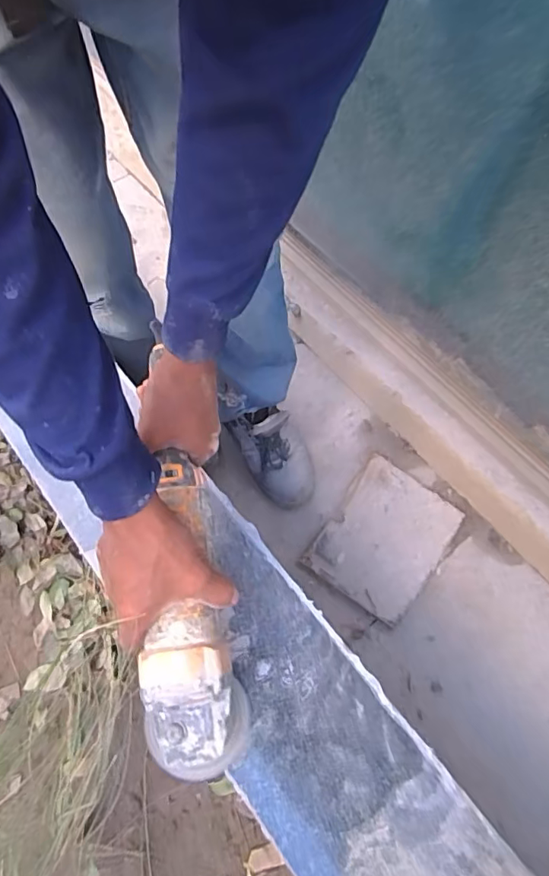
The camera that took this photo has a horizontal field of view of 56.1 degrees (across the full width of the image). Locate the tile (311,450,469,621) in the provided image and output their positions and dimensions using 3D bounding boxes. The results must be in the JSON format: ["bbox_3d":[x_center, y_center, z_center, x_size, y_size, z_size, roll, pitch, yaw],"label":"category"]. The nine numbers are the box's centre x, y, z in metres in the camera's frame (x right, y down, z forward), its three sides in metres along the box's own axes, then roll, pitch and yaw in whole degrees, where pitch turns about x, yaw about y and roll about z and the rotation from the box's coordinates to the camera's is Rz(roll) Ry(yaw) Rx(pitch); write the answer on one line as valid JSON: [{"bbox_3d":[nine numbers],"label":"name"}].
[{"bbox_3d":[0.196,0.177,0.915,0.185,0.036,0.241,32,67,14],"label":"tile"}]

